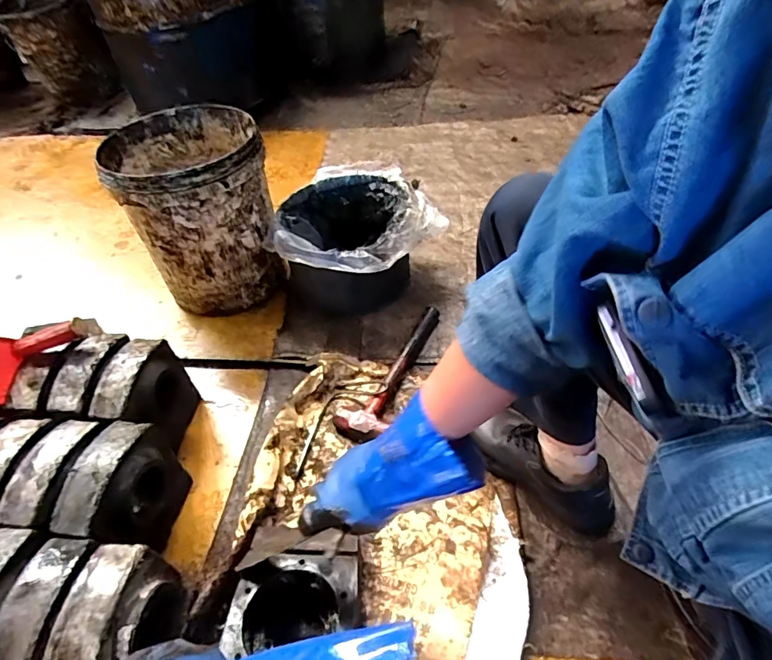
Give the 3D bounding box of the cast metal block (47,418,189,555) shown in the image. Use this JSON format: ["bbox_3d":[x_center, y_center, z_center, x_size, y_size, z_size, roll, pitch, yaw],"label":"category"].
[{"bbox_3d":[-0.366,0.238,0.693,0.090,0.179,0.164,7,49,12],"label":"cast metal block"}]

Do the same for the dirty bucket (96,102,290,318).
[{"bbox_3d":[-0.369,-0.243,0.978,0.269,0.306,0.264,-22,50,-14],"label":"dirty bucket"}]

